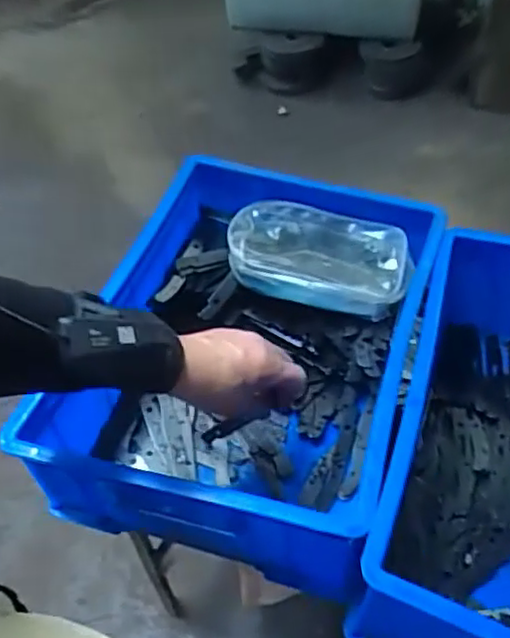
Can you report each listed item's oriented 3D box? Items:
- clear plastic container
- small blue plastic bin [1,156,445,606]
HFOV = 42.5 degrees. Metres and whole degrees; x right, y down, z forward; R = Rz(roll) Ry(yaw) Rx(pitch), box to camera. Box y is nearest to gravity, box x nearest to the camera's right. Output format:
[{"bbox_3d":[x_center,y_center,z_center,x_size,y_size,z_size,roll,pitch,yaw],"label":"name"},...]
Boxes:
[{"bbox_3d":[0.070,-0.070,0.720,0.197,0.047,0.109,8,53,10],"label":"clear plastic container"},{"bbox_3d":[-0.002,0.019,0.664,0.310,0.131,0.402,13,54,14],"label":"small blue plastic bin"}]

